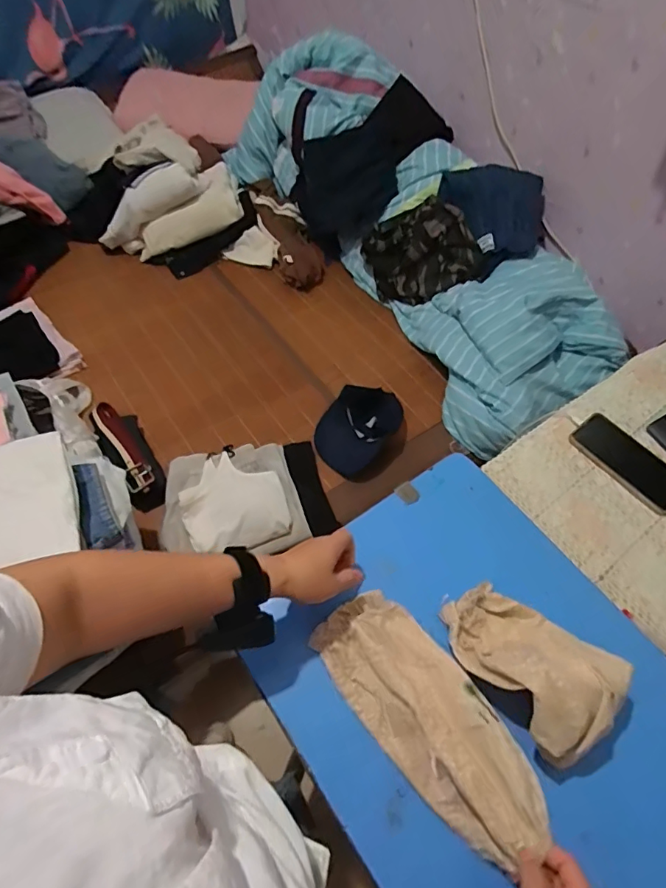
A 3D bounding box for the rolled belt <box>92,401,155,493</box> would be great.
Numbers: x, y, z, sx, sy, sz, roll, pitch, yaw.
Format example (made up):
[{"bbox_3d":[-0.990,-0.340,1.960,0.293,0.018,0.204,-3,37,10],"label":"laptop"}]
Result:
[{"bbox_3d":[-0.434,0.003,1.009,0.060,0.058,0.227,-31,65,-21],"label":"rolled belt"}]

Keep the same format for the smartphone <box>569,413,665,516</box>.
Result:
[{"bbox_3d":[0.437,0.025,0.733,0.084,0.013,0.162,-34,66,-22],"label":"smartphone"}]

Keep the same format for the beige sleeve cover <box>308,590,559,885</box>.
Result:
[{"bbox_3d":[0.097,0.281,0.518,0.111,0.050,0.269,-32,57,-21],"label":"beige sleeve cover"}]

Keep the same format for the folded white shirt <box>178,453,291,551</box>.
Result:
[{"bbox_3d":[-0.185,0.107,0.924,0.183,0.028,0.198,-16,60,-13],"label":"folded white shirt"}]

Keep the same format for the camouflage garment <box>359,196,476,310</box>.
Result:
[{"bbox_3d":[0.223,-0.490,1.291,0.274,0.229,0.058,-22,11,23],"label":"camouflage garment"}]

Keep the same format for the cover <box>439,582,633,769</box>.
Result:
[{"bbox_3d":[0.208,0.223,0.523,0.117,0.085,0.175,-33,65,-22],"label":"cover"}]

